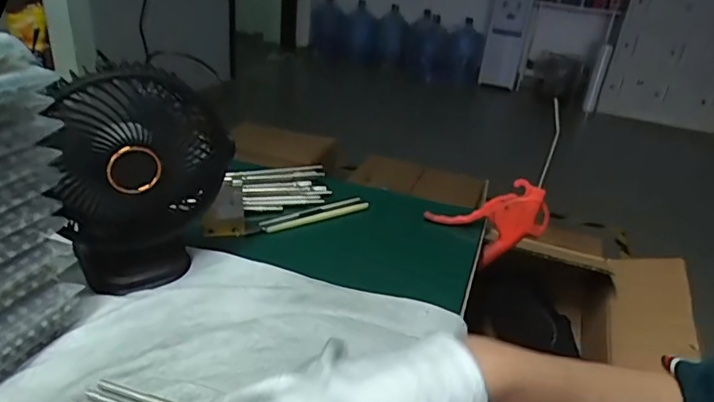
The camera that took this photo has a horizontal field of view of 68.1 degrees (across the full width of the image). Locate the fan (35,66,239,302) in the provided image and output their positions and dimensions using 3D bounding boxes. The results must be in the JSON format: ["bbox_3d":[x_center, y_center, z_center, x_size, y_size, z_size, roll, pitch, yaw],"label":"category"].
[{"bbox_3d":[-0.175,-0.016,0.447,0.126,0.169,0.085,0,27,-7],"label":"fan"}]

